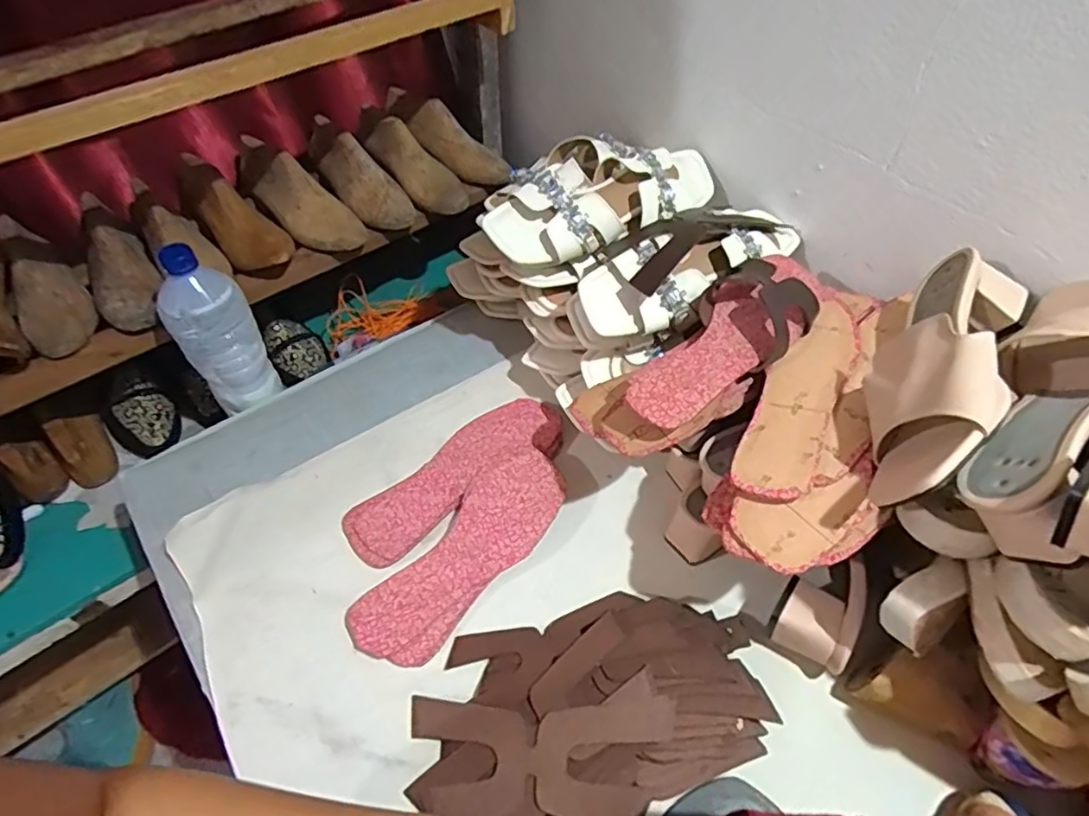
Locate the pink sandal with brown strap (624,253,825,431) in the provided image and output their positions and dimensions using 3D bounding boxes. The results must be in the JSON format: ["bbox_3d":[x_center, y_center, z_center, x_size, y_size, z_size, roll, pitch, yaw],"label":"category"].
[{"bbox_3d":[0.165,-0.068,0.533,0.089,0.041,0.241,34,59,24],"label":"pink sandal with brown strap"}]

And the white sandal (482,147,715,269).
[{"bbox_3d":[0.074,-0.215,0.645,0.263,0.065,0.092,-26,56,-20],"label":"white sandal"}]

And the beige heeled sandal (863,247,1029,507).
[{"bbox_3d":[0.278,-0.027,0.438,0.070,0.087,0.232,29,57,21],"label":"beige heeled sandal"}]

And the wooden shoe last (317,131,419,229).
[{"bbox_3d":[-0.250,-0.311,0.849,0.069,0.080,0.180,-37,75,-26],"label":"wooden shoe last"}]

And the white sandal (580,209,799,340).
[{"bbox_3d":[0.150,-0.142,0.613,0.247,0.056,0.097,-27,57,-20],"label":"white sandal"}]

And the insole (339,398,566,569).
[{"bbox_3d":[-0.090,0.067,0.648,0.247,0.015,0.082,-32,58,-23],"label":"insole"}]

